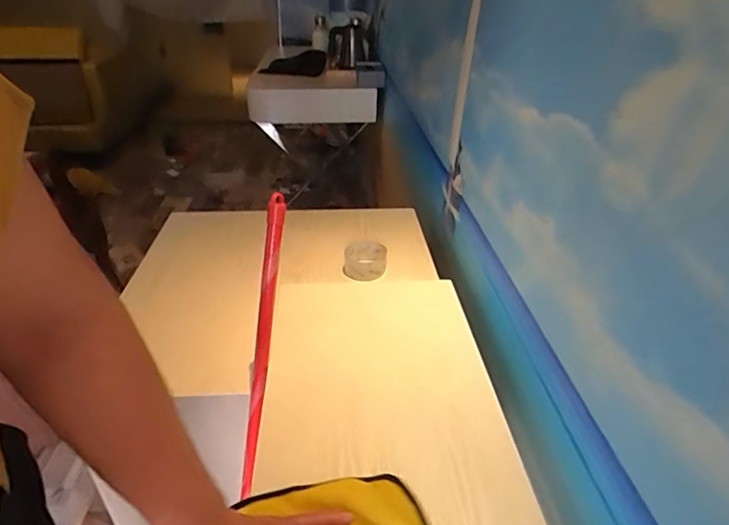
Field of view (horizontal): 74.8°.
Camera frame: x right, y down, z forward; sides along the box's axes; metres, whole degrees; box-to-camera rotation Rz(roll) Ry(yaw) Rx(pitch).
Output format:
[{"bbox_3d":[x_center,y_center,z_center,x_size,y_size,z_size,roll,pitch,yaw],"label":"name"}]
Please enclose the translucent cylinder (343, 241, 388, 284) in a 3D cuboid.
[{"bbox_3d":[0.001,0.002,0.976,0.085,0.059,0.086,5,32,4],"label":"translucent cylinder"}]

